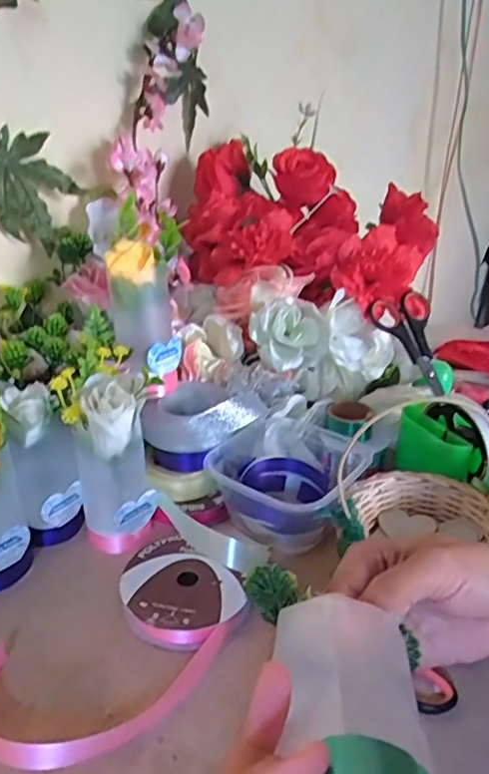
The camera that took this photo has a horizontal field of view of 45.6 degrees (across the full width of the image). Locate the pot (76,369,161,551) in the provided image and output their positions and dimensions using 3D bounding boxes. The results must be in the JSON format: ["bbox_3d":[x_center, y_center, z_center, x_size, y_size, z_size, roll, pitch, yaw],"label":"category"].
[{"bbox_3d":[-0.101,0.066,0.466,0.058,0.147,0.058,2,25,-1],"label":"pot"}]

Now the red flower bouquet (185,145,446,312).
[{"bbox_3d":[0.059,-0.176,0.620,0.248,0.130,0.146,14,27,24],"label":"red flower bouquet"}]

